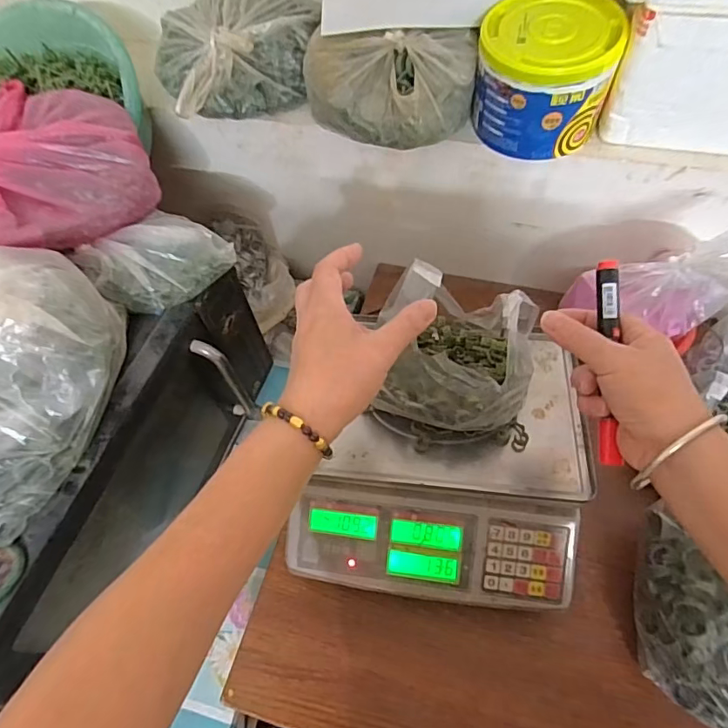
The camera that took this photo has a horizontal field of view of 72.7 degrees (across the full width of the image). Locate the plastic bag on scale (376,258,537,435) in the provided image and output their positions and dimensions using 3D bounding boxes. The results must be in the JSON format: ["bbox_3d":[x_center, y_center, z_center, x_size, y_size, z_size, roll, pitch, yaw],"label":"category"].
[{"bbox_3d":[0.084,-0.019,0.445,0.120,0.118,0.126,7,59,9],"label":"plastic bag on scale"}]

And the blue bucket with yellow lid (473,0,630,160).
[{"bbox_3d":[0.188,-0.305,0.528,0.130,0.108,0.124,3,59,7],"label":"blue bucket with yellow lid"}]

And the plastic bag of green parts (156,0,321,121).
[{"bbox_3d":[-0.150,-0.379,0.604,0.196,0.085,0.138,-19,59,-7],"label":"plastic bag of green parts"}]

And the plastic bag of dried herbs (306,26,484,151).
[{"bbox_3d":[0.027,-0.300,0.540,0.185,0.082,0.096,0,58,5],"label":"plastic bag of dried herbs"}]

